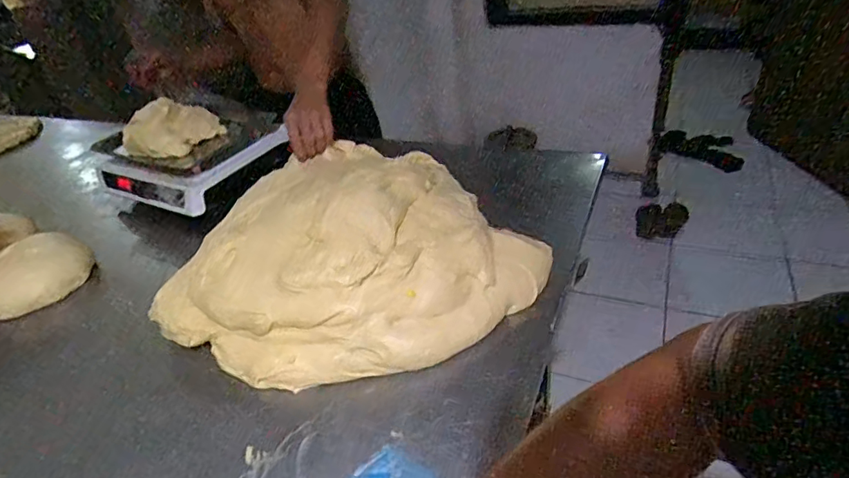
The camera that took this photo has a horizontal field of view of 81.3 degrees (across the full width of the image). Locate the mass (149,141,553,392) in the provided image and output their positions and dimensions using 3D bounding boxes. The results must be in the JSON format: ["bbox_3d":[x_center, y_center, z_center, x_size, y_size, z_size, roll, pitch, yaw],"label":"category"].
[{"bbox_3d":[-0.112,0.003,0.647,0.446,0.118,0.412,-4,36,3],"label":"mass"}]

